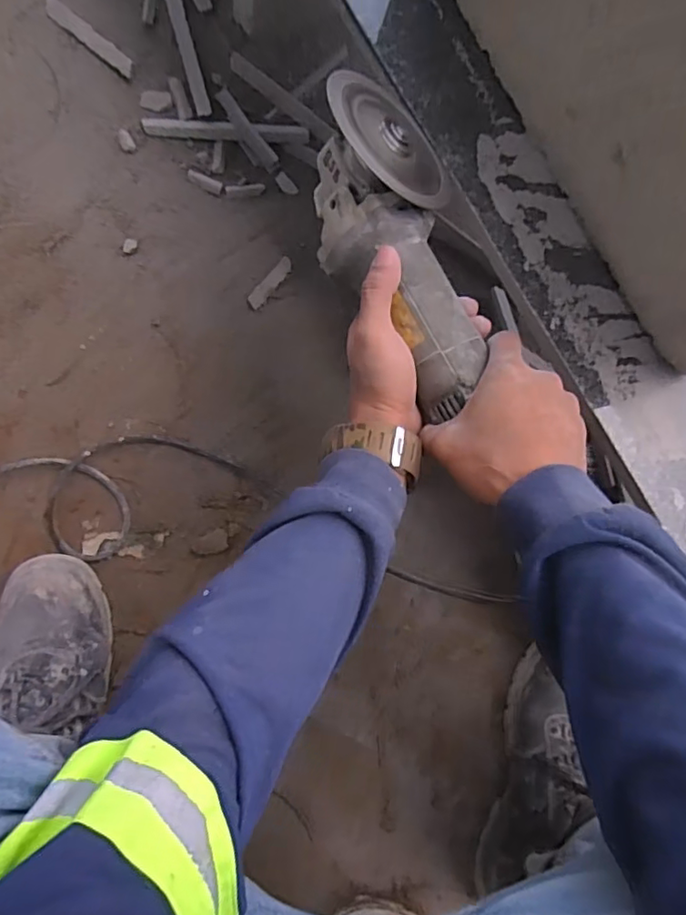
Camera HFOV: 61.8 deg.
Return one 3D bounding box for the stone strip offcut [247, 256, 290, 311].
[{"bbox_3d":[-0.081,-0.198,0.646,0.016,0.007,0.071,38,79,-3],"label":"stone strip offcut"}]

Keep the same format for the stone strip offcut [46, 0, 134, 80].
[{"bbox_3d":[-0.284,-0.470,0.639,0.123,0.006,0.022,40,79,-3],"label":"stone strip offcut"}]

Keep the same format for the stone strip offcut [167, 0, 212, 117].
[{"bbox_3d":[-0.181,-0.475,0.651,0.017,0.007,0.184,-15,86,-11],"label":"stone strip offcut"}]

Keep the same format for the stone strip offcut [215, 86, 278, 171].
[{"bbox_3d":[-0.111,-0.376,0.651,0.021,0.012,0.101,-38,90,-11],"label":"stone strip offcut"}]

